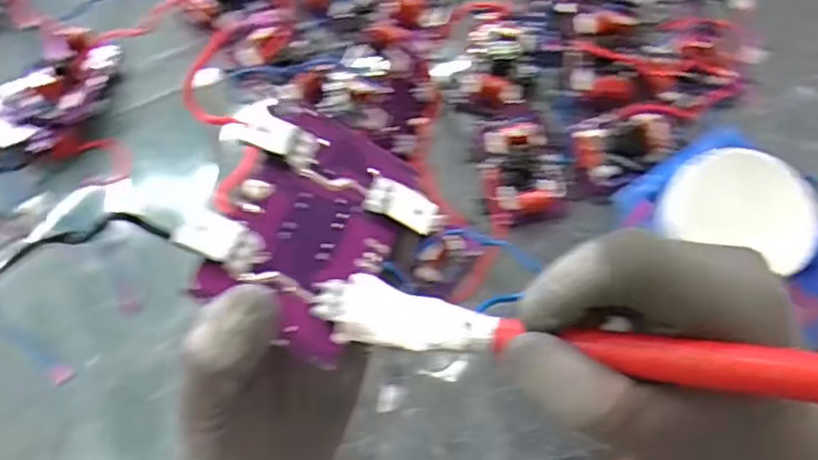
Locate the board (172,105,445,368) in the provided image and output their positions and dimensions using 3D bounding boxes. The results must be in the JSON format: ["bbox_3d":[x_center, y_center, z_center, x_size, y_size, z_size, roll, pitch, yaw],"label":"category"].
[{"bbox_3d":[-0.037,-0.005,0.268,0.086,0.013,0.094,29,62,-11],"label":"board"}]

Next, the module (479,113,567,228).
[{"bbox_3d":[0.098,-0.056,0.564,0.070,0.020,0.095,-10,77,-2],"label":"module"}]

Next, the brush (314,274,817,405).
[{"bbox_3d":[0.087,0.037,0.189,0.275,0.020,0.022,3,74,33],"label":"brush"}]

